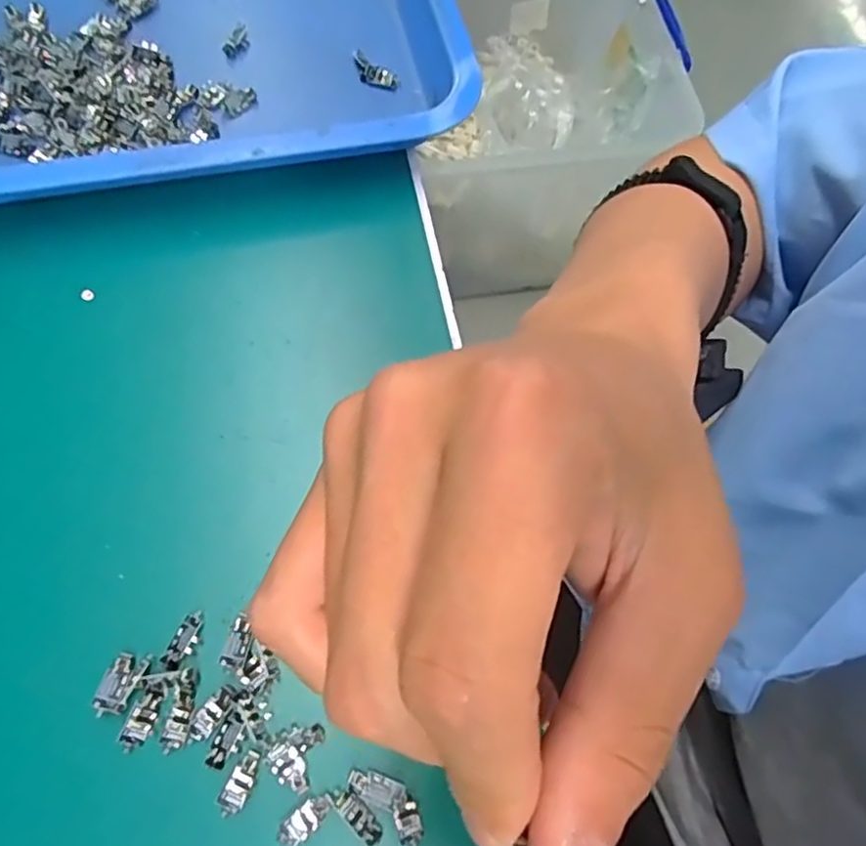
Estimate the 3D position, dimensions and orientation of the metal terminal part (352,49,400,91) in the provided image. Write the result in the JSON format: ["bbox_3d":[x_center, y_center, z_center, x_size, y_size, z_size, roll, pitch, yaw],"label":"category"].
[{"bbox_3d":[-0.039,-0.230,0.429,0.034,0.008,0.018,27,69,6],"label":"metal terminal part"}]

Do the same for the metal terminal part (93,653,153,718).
[{"bbox_3d":[-0.138,0.114,0.288,0.016,0.007,0.027,21,68,4],"label":"metal terminal part"}]

